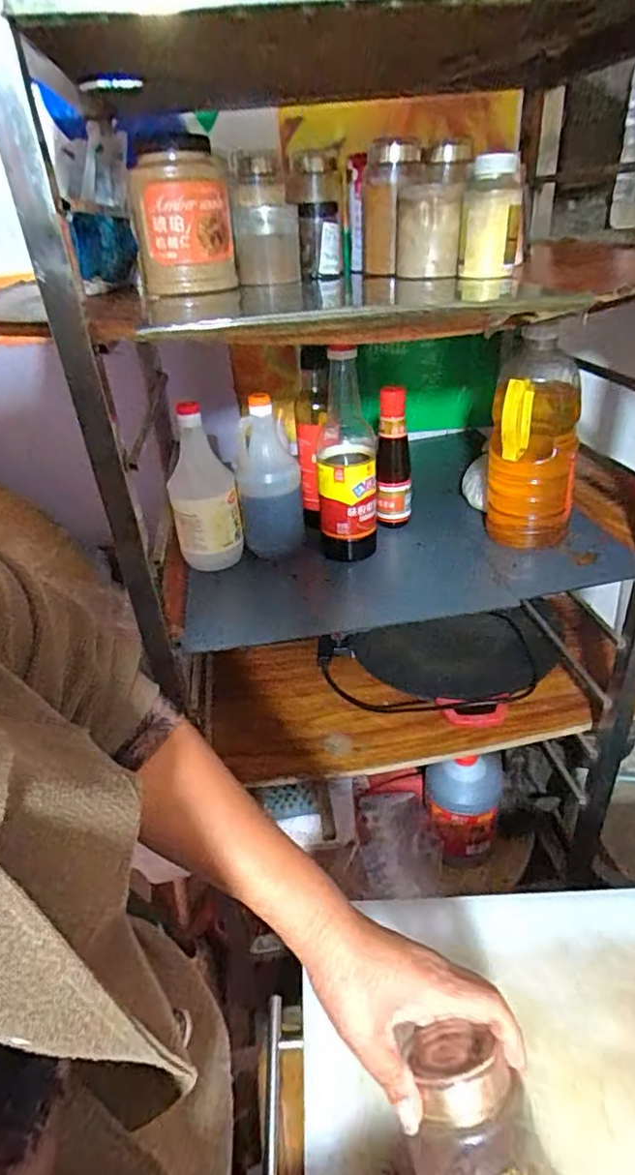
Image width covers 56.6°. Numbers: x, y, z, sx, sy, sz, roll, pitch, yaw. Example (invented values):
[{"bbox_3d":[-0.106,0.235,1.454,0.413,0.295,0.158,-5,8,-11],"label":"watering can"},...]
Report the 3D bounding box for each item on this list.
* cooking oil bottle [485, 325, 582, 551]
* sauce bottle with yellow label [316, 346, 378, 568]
[{"bbox_3d":[0.279,-0.186,0.768,0.107,0.241,0.109,5,35,19],"label":"cooking oil bottle"},{"bbox_3d":[0.035,-0.168,0.758,0.076,0.265,0.087,-3,33,8],"label":"sauce bottle with yellow label"}]

